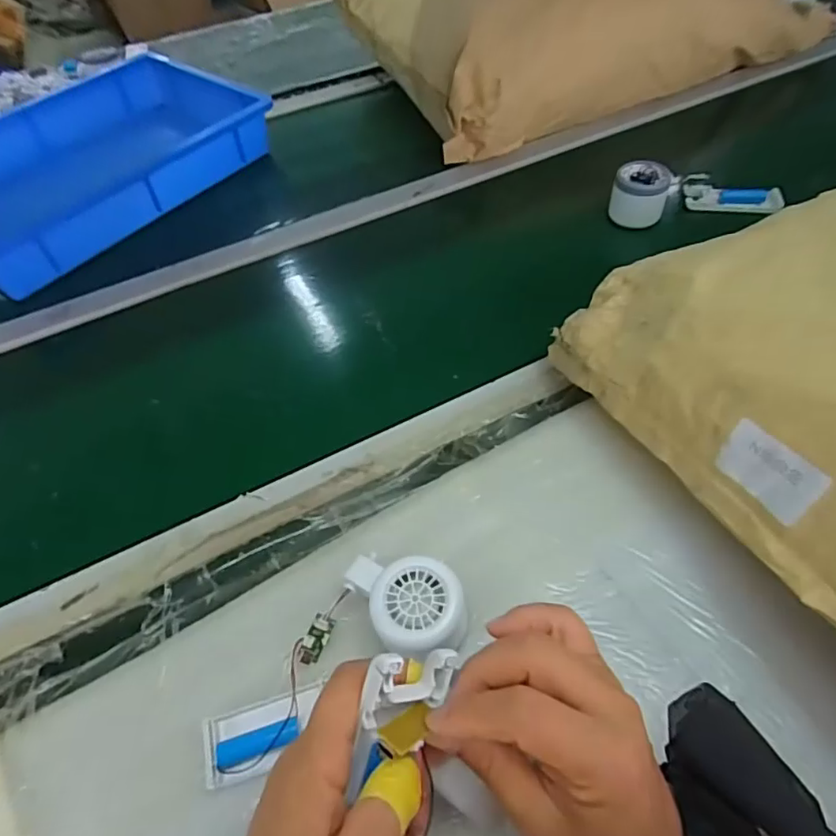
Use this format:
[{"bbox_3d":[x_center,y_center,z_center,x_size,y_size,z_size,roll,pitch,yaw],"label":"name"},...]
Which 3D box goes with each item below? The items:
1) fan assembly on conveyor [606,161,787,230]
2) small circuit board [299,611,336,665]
[{"bbox_3d":[0.318,-0.266,0.648,0.193,0.054,0.059,-4,52,1],"label":"fan assembly on conveyor"},{"bbox_3d":[-0.067,0.146,0.372,0.013,0.007,0.033,20,76,19],"label":"small circuit board"}]

